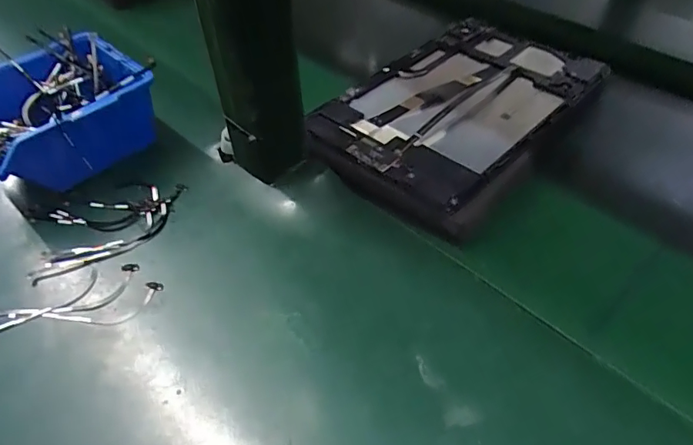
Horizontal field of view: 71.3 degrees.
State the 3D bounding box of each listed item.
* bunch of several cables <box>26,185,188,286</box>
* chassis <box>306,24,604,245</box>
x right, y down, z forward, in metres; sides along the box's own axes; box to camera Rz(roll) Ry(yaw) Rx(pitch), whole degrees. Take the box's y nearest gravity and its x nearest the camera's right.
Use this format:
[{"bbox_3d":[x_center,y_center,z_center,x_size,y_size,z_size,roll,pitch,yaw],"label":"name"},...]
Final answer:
[{"bbox_3d":[-0.169,-0.001,0.343,0.105,0.007,0.069,-21,49,-14],"label":"bunch of several cables"},{"bbox_3d":[0.093,-0.096,0.399,0.155,0.024,0.248,32,55,28],"label":"chassis"}]

